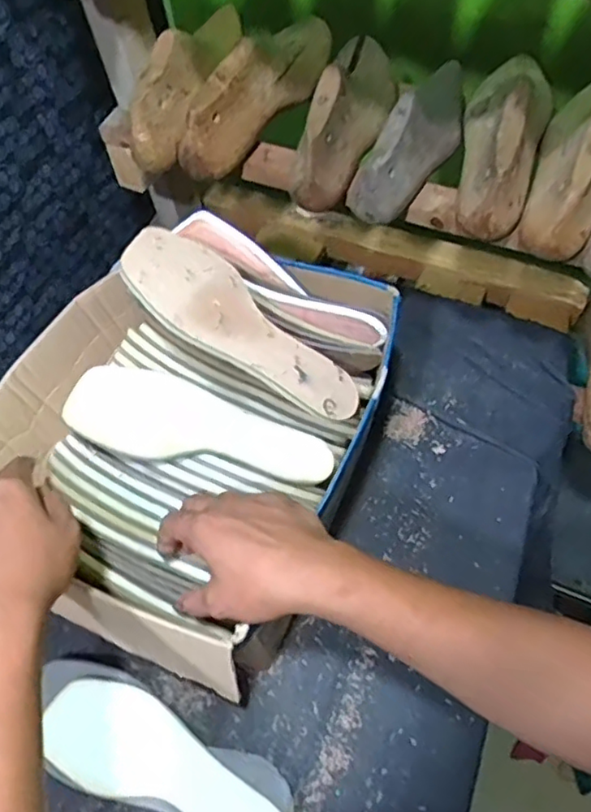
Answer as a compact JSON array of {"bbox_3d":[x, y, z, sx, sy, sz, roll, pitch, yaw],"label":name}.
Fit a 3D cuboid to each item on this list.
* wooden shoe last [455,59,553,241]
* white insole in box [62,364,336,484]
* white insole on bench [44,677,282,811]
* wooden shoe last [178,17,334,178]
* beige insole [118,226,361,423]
[{"bbox_3d":[0.192,-0.252,0.563,0.071,0.070,0.201,13,61,12],"label":"wooden shoe last"},{"bbox_3d":[-0.081,0.015,0.564,0.235,0.018,0.079,12,67,-16],"label":"white insole in box"},{"bbox_3d":[-0.106,0.305,0.522,0.229,0.013,0.080,18,58,14],"label":"white insole on bench"},{"bbox_3d":[-0.028,-0.339,0.620,0.064,0.069,0.258,24,64,17],"label":"wooden shoe last"},{"bbox_3d":[-0.045,-0.068,0.531,0.233,0.018,0.079,38,67,-3],"label":"beige insole"}]

